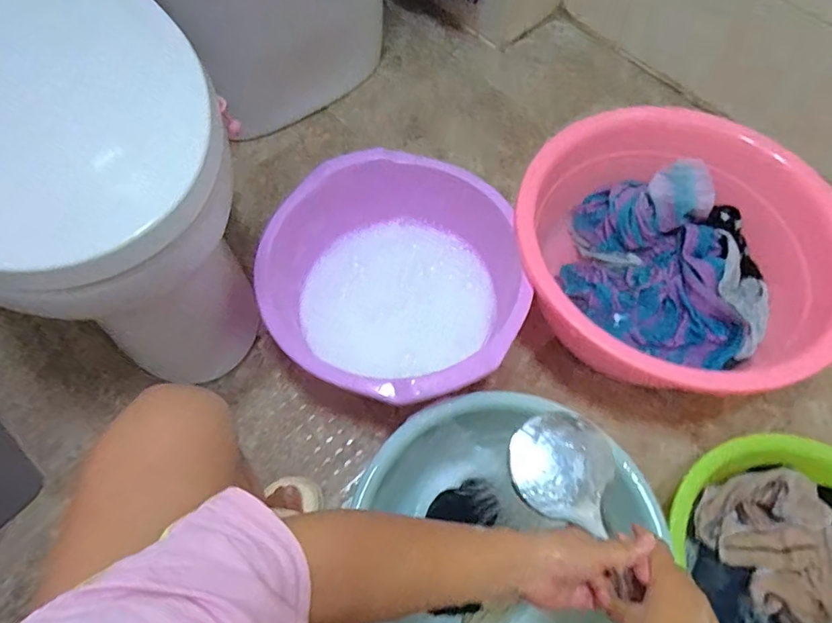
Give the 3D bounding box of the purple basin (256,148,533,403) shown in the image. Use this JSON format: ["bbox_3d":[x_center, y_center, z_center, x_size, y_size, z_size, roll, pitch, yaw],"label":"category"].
[{"bbox_3d":[-0.034,-0.059,0.828,0.379,0.156,0.415,3,67,2],"label":"purple basin"}]

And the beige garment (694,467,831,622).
[{"bbox_3d":[0.486,0.314,0.681,0.166,0.048,0.202,-22,65,-12],"label":"beige garment"}]

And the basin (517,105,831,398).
[{"bbox_3d":[0.381,-0.072,0.807,0.448,0.218,0.415,0,66,1],"label":"basin"}]

